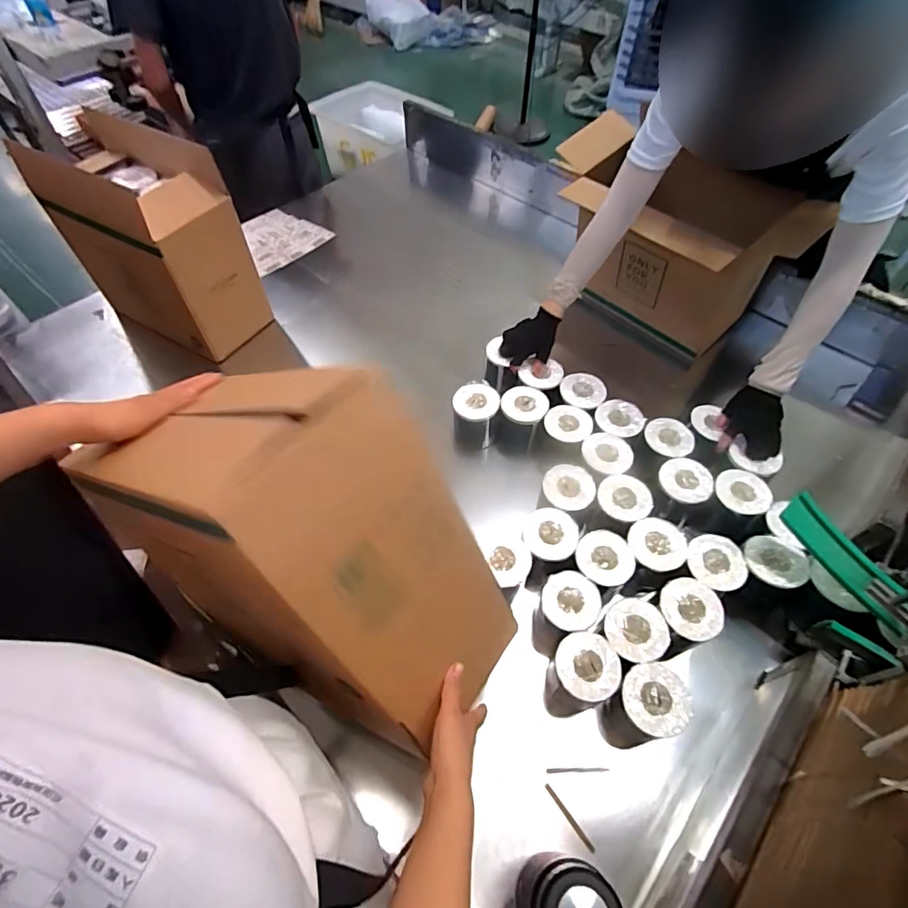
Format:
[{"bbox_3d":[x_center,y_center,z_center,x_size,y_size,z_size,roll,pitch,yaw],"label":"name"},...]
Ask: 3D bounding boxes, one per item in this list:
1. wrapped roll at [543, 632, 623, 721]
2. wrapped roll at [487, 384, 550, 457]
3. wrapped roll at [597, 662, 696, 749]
[{"bbox_3d":[0.194,0.341,0.760,0.093,0.127,0.098,0,56,0],"label":"wrapped roll"},{"bbox_3d":[0.138,-0.067,1.049,0.102,0.128,0.096,0,56,0],"label":"wrapped roll"},{"bbox_3d":[0.277,0.378,0.734,0.098,0.133,0.092,0,56,0],"label":"wrapped roll"}]

